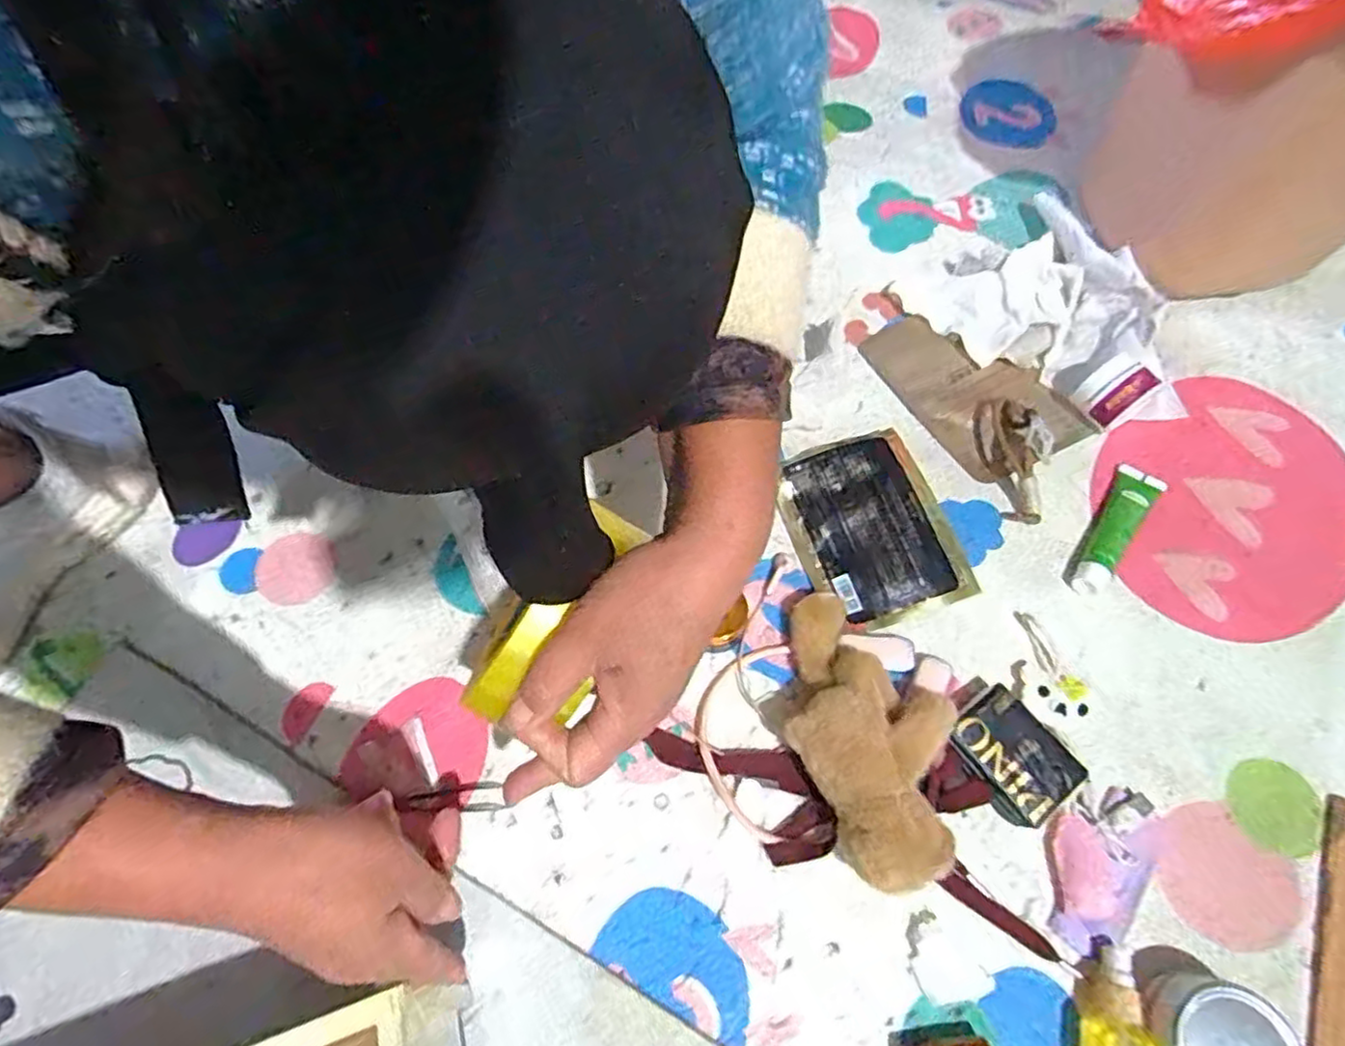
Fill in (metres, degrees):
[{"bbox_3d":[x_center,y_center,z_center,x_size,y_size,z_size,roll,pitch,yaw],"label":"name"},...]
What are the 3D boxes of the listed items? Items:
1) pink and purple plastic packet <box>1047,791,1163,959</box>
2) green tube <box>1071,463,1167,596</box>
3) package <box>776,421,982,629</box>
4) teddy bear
[{"bbox_3d":[0.259,0.207,0.426,0.054,0.008,0.101,34,69,17],"label":"pink and purple plastic packet"},{"bbox_3d":[0.337,0.006,0.527,0.031,0.020,0.122,30,68,16],"label":"green tube"},{"bbox_3d":[0.149,0.003,0.525,0.110,0.022,0.144,-18,64,-7],"label":"package"},{"bbox_3d":[0.125,0.131,0.447,0.105,0.058,0.188,-10,50,-3],"label":"teddy bear"}]

